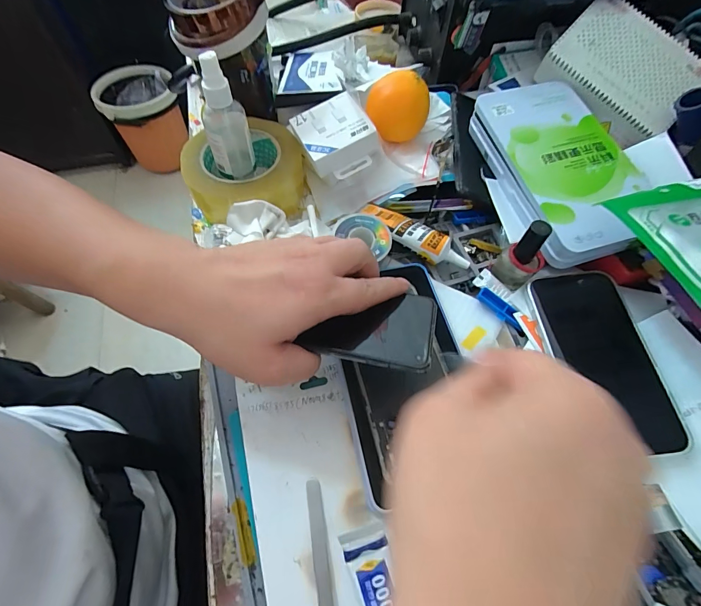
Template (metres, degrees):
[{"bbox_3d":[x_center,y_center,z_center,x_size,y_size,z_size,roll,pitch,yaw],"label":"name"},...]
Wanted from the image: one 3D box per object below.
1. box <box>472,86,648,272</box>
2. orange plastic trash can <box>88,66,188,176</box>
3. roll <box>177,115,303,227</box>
[{"bbox_3d":[0.196,-0.129,0.343,0.114,0.038,0.191,-13,62,-8],"label":"box"},{"bbox_3d":[-0.688,-0.624,1.257,0.246,0.226,0.246,-26,65,-15],"label":"orange plastic trash can"},{"bbox_3d":[-0.111,-0.133,0.385,0.116,0.056,0.120,0,61,-1],"label":"roll"}]

